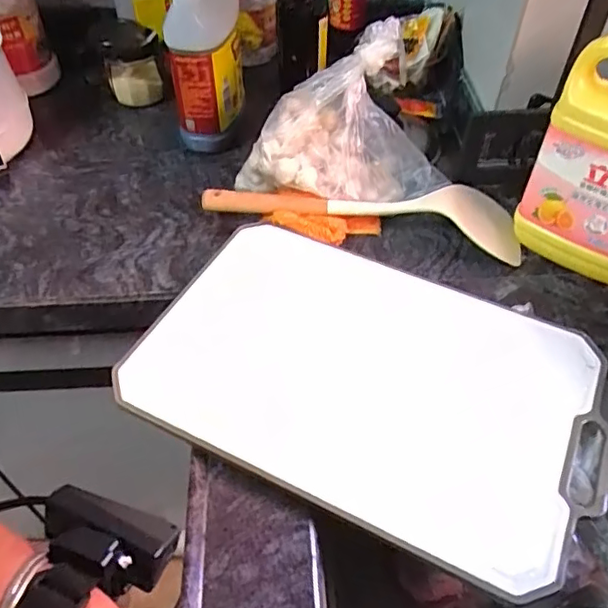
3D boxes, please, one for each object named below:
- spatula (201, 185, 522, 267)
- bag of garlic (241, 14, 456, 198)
[{"bbox_3d":[0.065,-0.107,0.642,0.348,0.052,0.058,9,49,8],"label":"spatula"},{"bbox_3d":[0.042,-0.190,0.628,0.220,0.183,0.087,-3,49,-2],"label":"bag of garlic"}]

